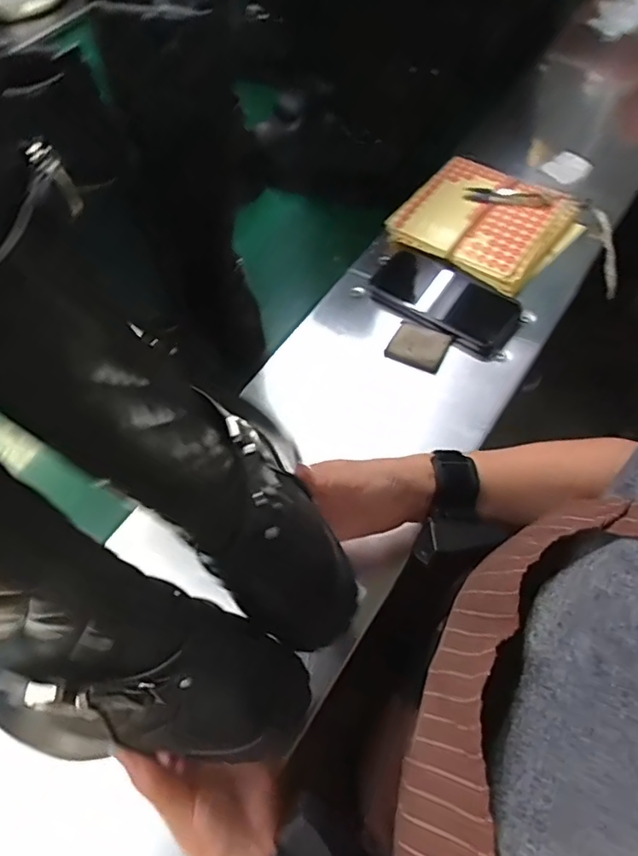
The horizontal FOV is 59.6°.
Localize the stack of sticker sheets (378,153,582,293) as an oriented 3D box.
[{"bbox_3d":[0.215,-0.263,0.712,0.191,0.032,0.181,31,66,20],"label":"stack of sticker sheets"}]

